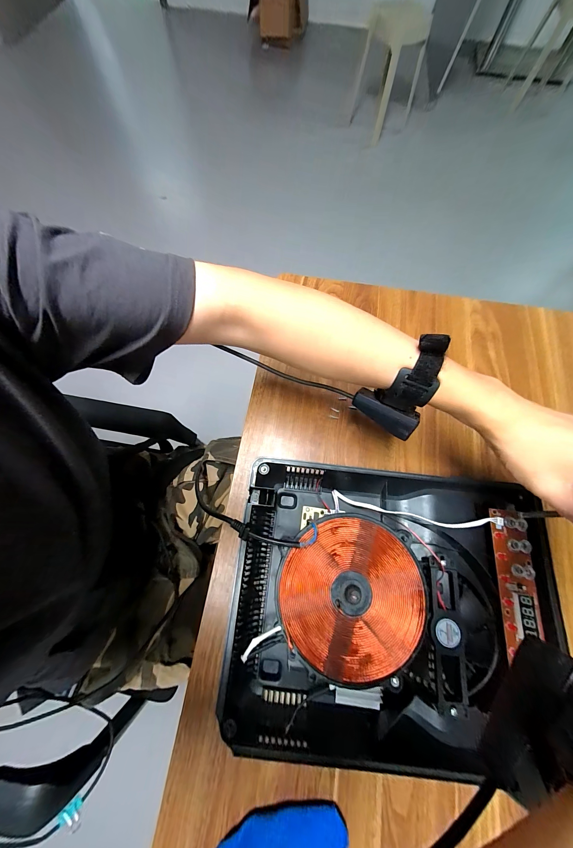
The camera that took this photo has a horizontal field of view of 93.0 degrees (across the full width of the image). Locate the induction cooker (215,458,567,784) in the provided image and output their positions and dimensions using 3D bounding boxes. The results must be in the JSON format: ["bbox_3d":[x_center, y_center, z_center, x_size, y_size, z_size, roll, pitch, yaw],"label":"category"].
[{"bbox_3d":[0.109,0.190,0.299,0.334,0.055,0.268,5,70,4],"label":"induction cooker"}]

